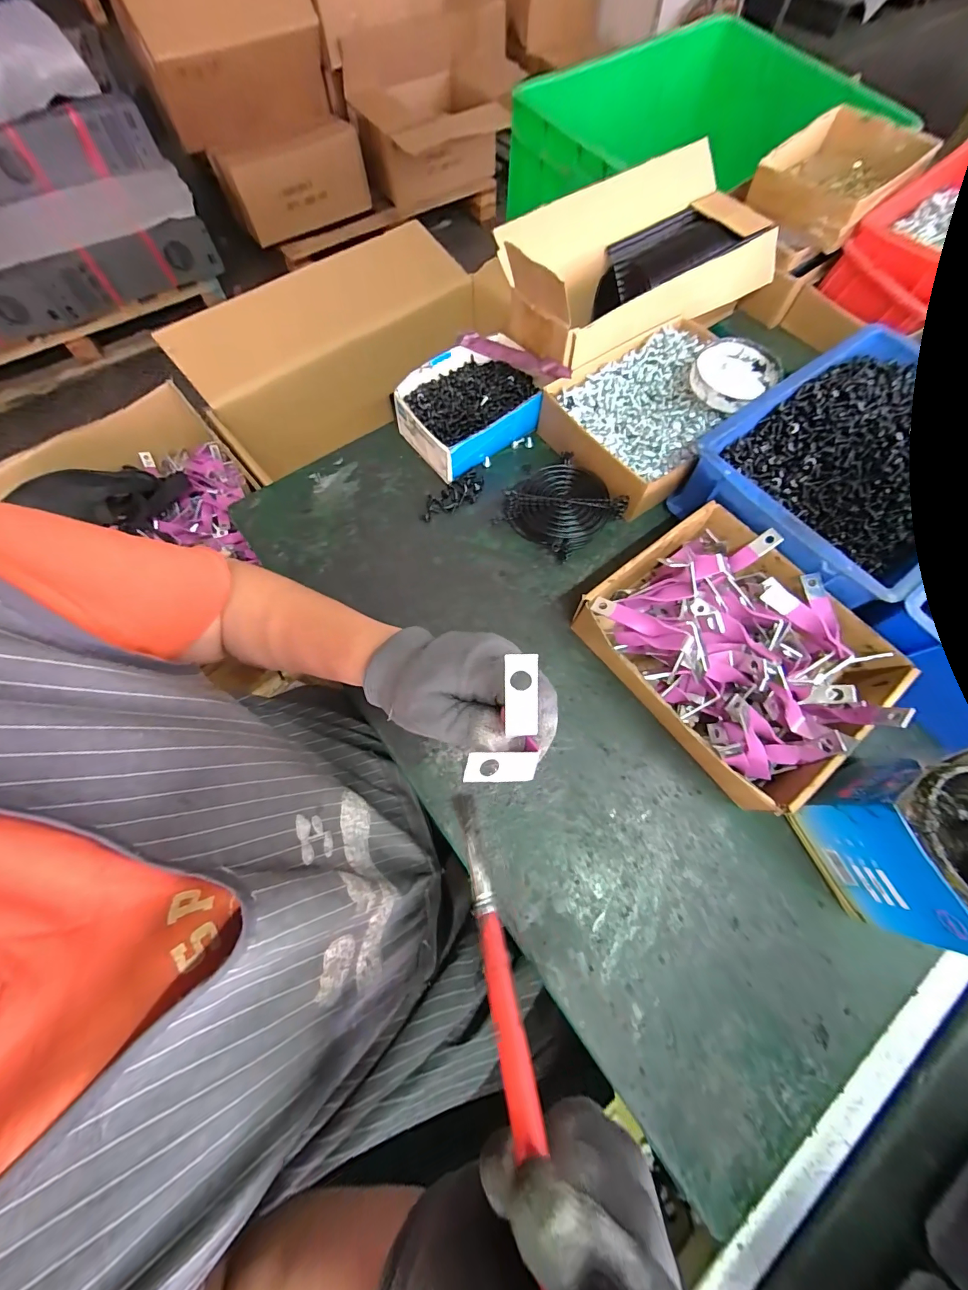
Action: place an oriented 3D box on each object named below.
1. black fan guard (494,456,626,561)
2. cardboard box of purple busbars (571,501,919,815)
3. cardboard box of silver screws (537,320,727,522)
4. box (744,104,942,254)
[{"bbox_3d":[0.081,-0.143,0.427,0.095,0.031,0.089,-40,75,-13],"label":"black fan guard"},{"bbox_3d":[0.211,-0.001,0.349,0.189,0.079,0.209,-37,74,-12],"label":"cardboard box of purple busbars"},{"bbox_3d":[0.188,-0.248,0.453,0.223,0.051,0.165,-32,73,-11],"label":"cardboard box of silver screws"},{"bbox_3d":[0.432,-0.573,0.505,0.179,0.045,0.140,-41,75,-15],"label":"box"}]

